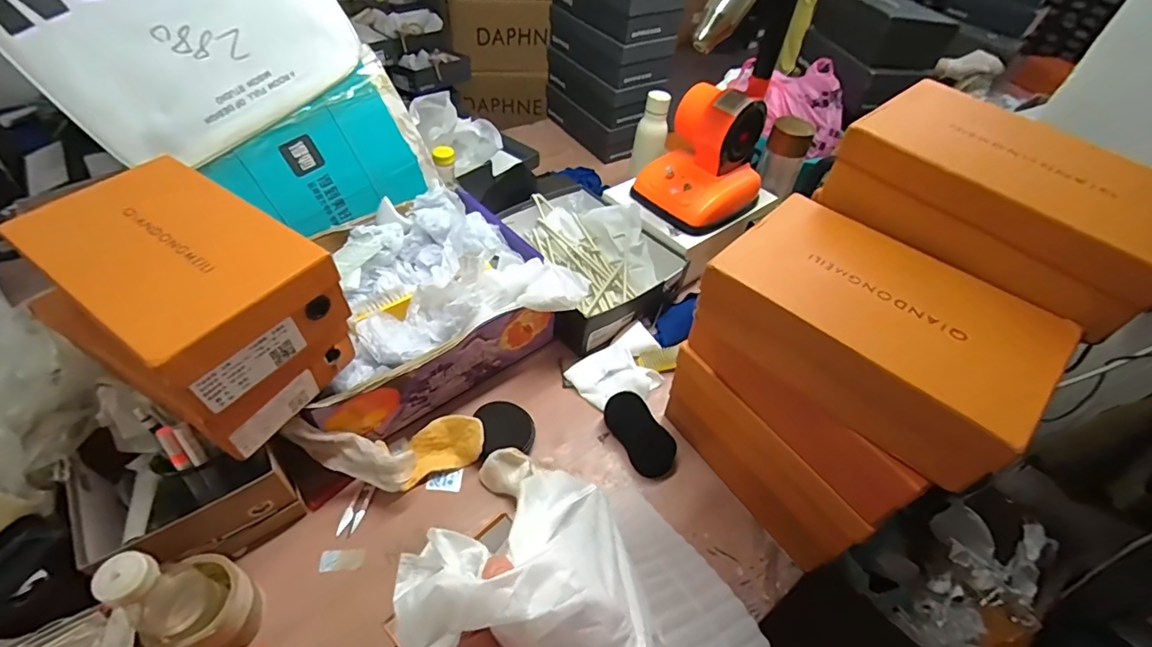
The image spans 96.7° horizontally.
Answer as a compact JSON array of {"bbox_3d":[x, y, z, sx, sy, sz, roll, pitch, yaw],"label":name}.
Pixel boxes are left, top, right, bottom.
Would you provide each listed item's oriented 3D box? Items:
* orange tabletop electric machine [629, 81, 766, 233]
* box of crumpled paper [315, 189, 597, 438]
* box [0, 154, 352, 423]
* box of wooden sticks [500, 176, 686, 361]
[{"bbox_3d":[0.239,-0.313,0.950,0.188,0.200,0.179,-34,59,-32],"label":"orange tabletop electric machine"},{"bbox_3d":[-0.242,-0.039,0.804,0.367,0.152,0.329,-25,55,-26],"label":"box of crumpled paper"},{"bbox_3d":[-0.405,-0.046,0.534,0.283,0.112,0.166,29,51,19],"label":"box"},{"bbox_3d":[-0.006,-0.127,0.969,0.275,0.098,0.355,-28,57,-28],"label":"box of wooden sticks"}]

